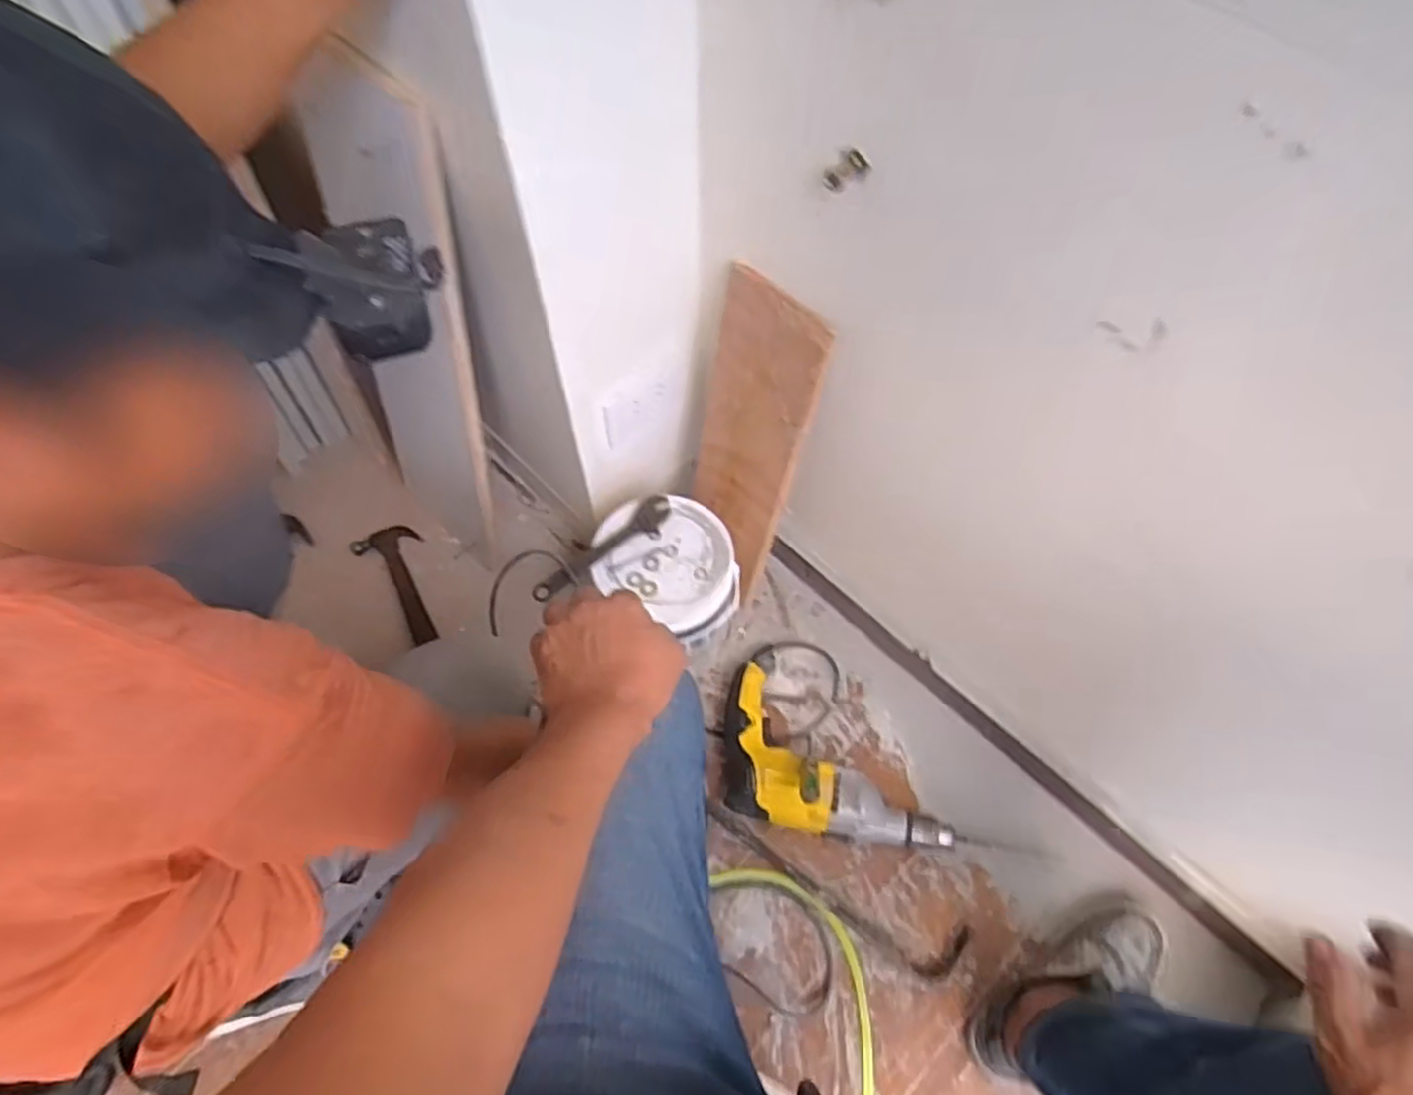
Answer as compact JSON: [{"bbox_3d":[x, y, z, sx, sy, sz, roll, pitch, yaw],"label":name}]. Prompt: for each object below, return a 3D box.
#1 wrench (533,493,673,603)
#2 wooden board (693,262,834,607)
[{"bbox_3d":[-0.121,0.003,0.928,0.197,0.008,0.041,-40,71,-20],"label":"wrench"},{"bbox_3d":[0.045,-0.105,0.937,0.138,0.463,0.020,39,55,21],"label":"wooden board"}]

